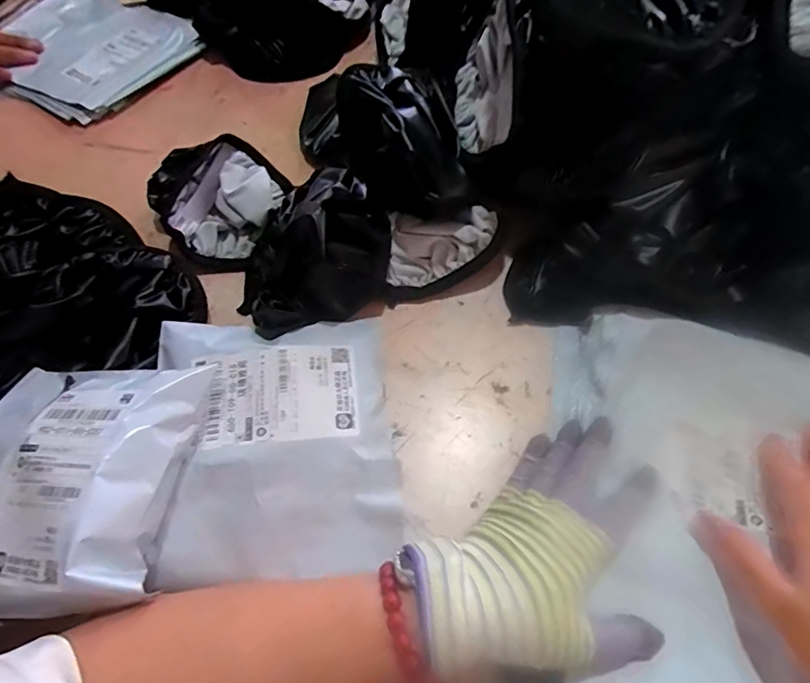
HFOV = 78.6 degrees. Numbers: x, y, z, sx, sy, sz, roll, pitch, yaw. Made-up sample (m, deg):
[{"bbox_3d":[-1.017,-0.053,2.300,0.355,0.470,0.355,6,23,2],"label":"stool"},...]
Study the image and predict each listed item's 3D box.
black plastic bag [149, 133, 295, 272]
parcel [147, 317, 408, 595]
[{"bbox_3d":[-0.186,-0.145,0.506,0.128,0.053,0.136,-29,63,-13],"label":"black plastic bag"},{"bbox_3d":[-0.097,0.072,0.377,0.190,0.050,0.195,-7,60,-1],"label":"parcel"}]

